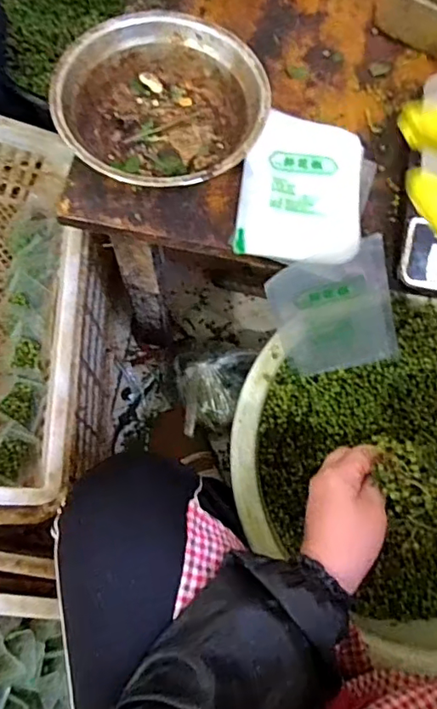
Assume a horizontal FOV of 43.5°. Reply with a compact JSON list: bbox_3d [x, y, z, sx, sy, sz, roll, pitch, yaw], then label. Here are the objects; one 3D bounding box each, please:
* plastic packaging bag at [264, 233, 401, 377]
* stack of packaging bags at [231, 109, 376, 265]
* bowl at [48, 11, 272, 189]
[{"bbox_3d":[0.113,-0.037,0.534,0.110,0.142,0.021,-14,44,9],"label":"plastic packaging bag"},{"bbox_3d":[0.083,-0.156,0.521,0.115,0.014,0.155,14,72,4],"label":"stack of packaging bags"},{"bbox_3d":[-0.051,-0.223,0.515,0.183,0.063,0.181,0,72,-1],"label":"bowl"}]

